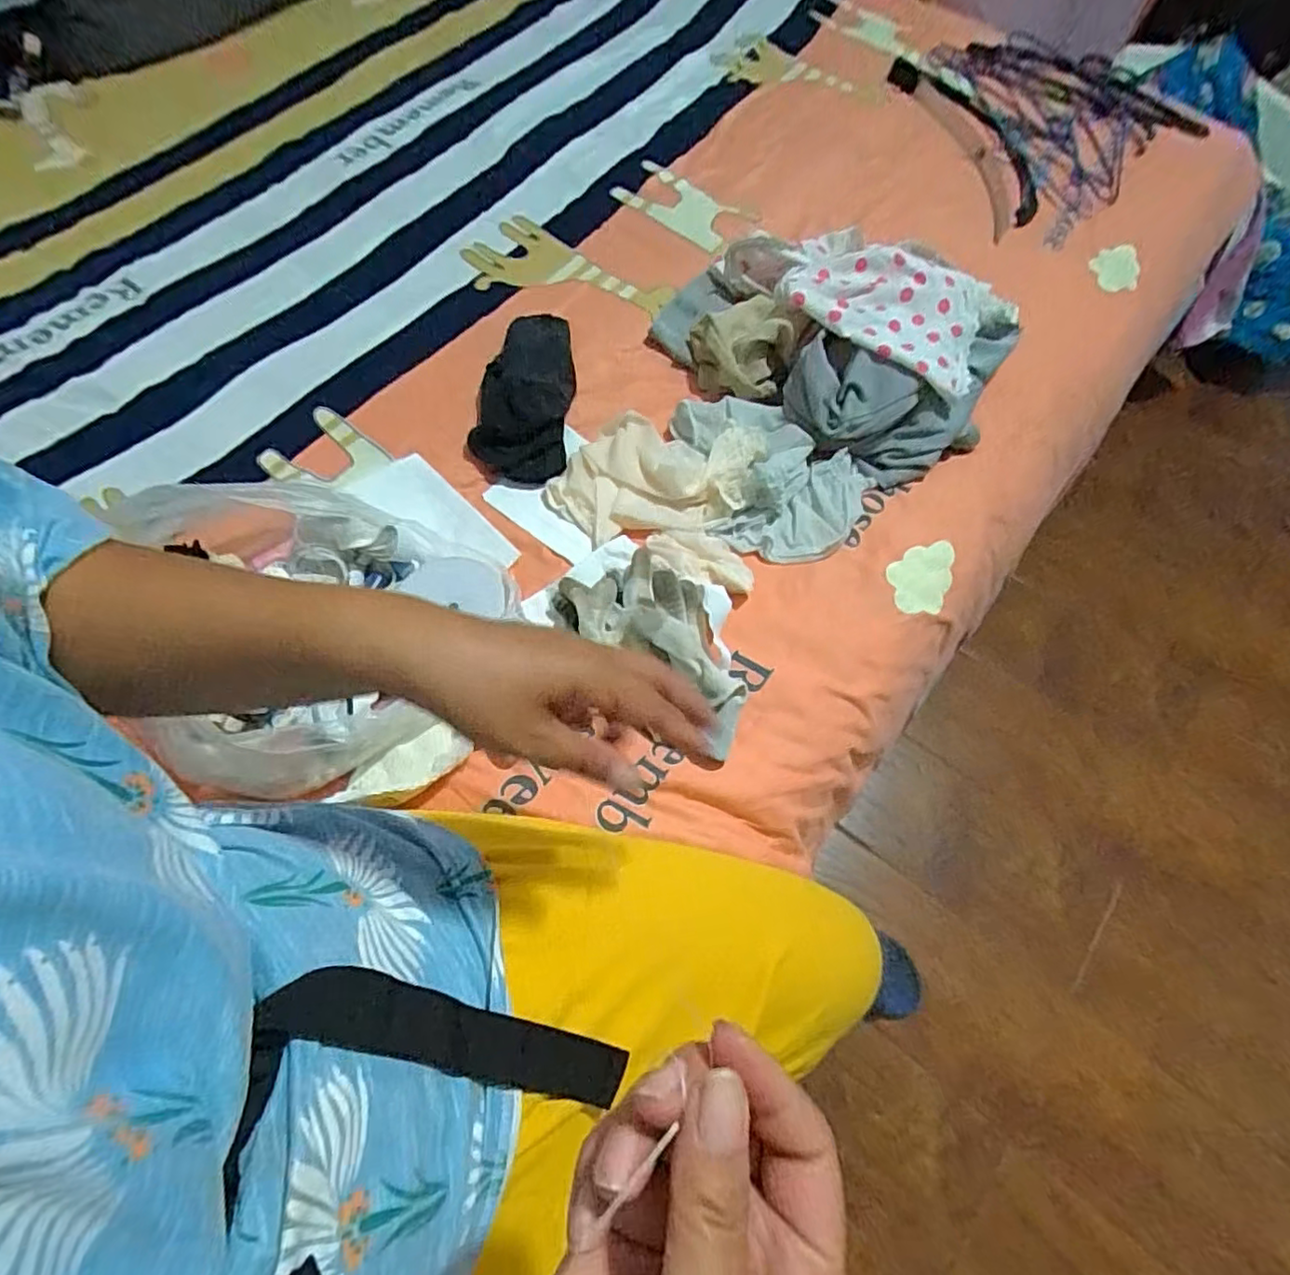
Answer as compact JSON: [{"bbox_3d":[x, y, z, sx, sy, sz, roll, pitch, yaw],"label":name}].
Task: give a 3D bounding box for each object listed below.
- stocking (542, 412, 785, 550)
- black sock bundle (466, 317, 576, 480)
[{"bbox_3d":[0.016,-0.172,0.663,0.228,0.028,0.137,-9,65,-5],"label":"stocking"},{"bbox_3d":[-0.129,-0.275,0.700,0.095,0.041,0.218,3,64,1],"label":"black sock bundle"}]

